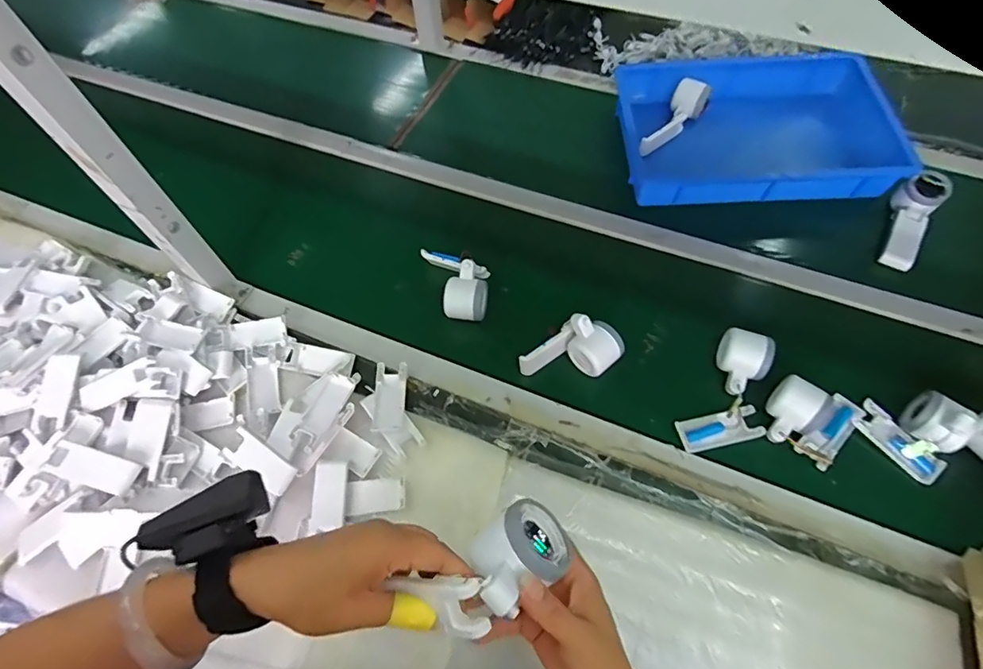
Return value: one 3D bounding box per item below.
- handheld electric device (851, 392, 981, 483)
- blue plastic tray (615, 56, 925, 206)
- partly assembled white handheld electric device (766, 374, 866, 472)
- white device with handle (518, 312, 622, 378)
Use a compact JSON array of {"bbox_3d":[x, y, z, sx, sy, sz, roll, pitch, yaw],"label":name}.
[{"bbox_3d":[0.510,0.111,0.590,0.077,0.084,0.100,-27,63,-13],"label":"handheld electric device"},{"bbox_3d":[0.440,-0.358,0.864,0.426,0.092,0.306,0,60,2],"label":"blue plastic tray"},{"bbox_3d":[0.400,0.099,0.612,0.100,0.060,0.103,30,65,17],"label":"partly assembled white handheld electric device"},{"bbox_3d":[0.108,0.017,0.669,0.131,0.072,0.063,4,60,4],"label":"white device with handle"}]

